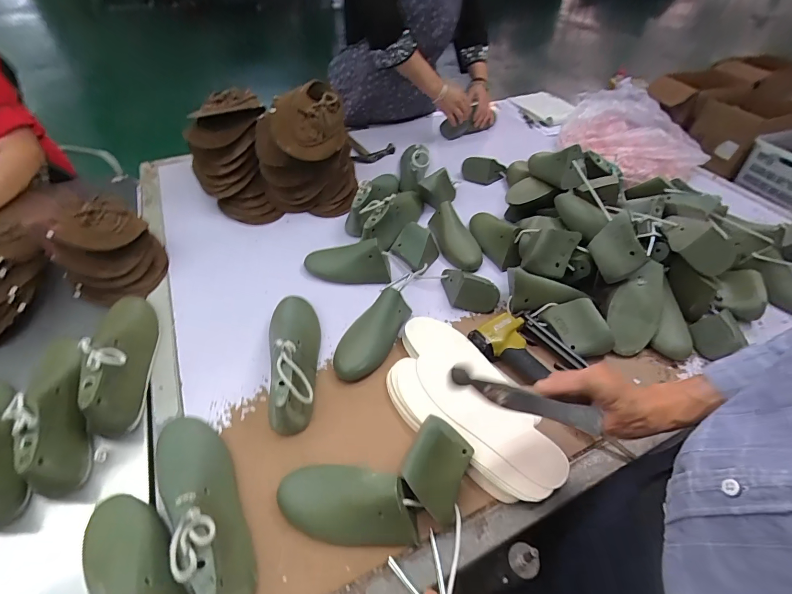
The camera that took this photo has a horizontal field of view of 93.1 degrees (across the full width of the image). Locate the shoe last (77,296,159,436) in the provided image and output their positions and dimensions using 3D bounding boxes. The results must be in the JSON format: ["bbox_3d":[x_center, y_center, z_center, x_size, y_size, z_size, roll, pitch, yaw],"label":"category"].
[{"bbox_3d":[-0.429,0.076,0.589,0.064,0.092,0.262,-14,49,-14],"label":"shoe last"}]

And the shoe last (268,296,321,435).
[{"bbox_3d":[-0.165,0.077,0.596,0.078,0.095,0.257,-5,48,-6],"label":"shoe last"}]

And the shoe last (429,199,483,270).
[{"bbox_3d":[0.136,-0.135,0.817,0.077,0.070,0.168,-10,48,-11],"label":"shoe last"}]

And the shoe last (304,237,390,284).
[{"bbox_3d":[-0.103,-0.065,0.753,0.170,0.079,0.062,1,46,19],"label":"shoe last"}]

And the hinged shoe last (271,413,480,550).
[{"bbox_3d":[-0.016,0.242,0.465,0.239,0.082,0.110,-13,49,-14],"label":"hinged shoe last"}]

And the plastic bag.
[{"bbox_3d":[0.651,-0.470,1.071,0.300,0.113,0.375,-12,49,-13],"label":"plastic bag"}]

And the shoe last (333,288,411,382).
[{"bbox_3d":[-0.038,0.067,0.636,0.068,0.065,0.170,28,65,22],"label":"shoe last"}]

